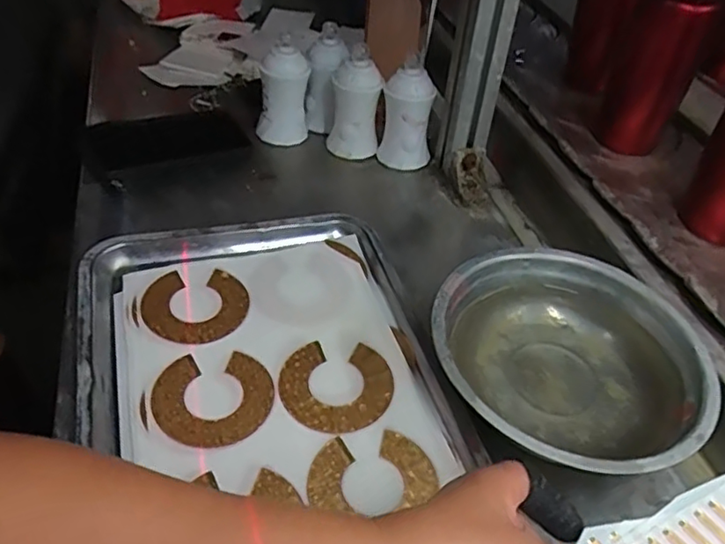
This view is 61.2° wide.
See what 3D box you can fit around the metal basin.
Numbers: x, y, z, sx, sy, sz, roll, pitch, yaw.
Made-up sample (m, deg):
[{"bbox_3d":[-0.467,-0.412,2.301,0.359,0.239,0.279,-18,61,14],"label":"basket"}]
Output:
[{"bbox_3d":[0.149,0.061,0.461,0.189,0.046,0.195,1,42,-1],"label":"metal basin"}]

